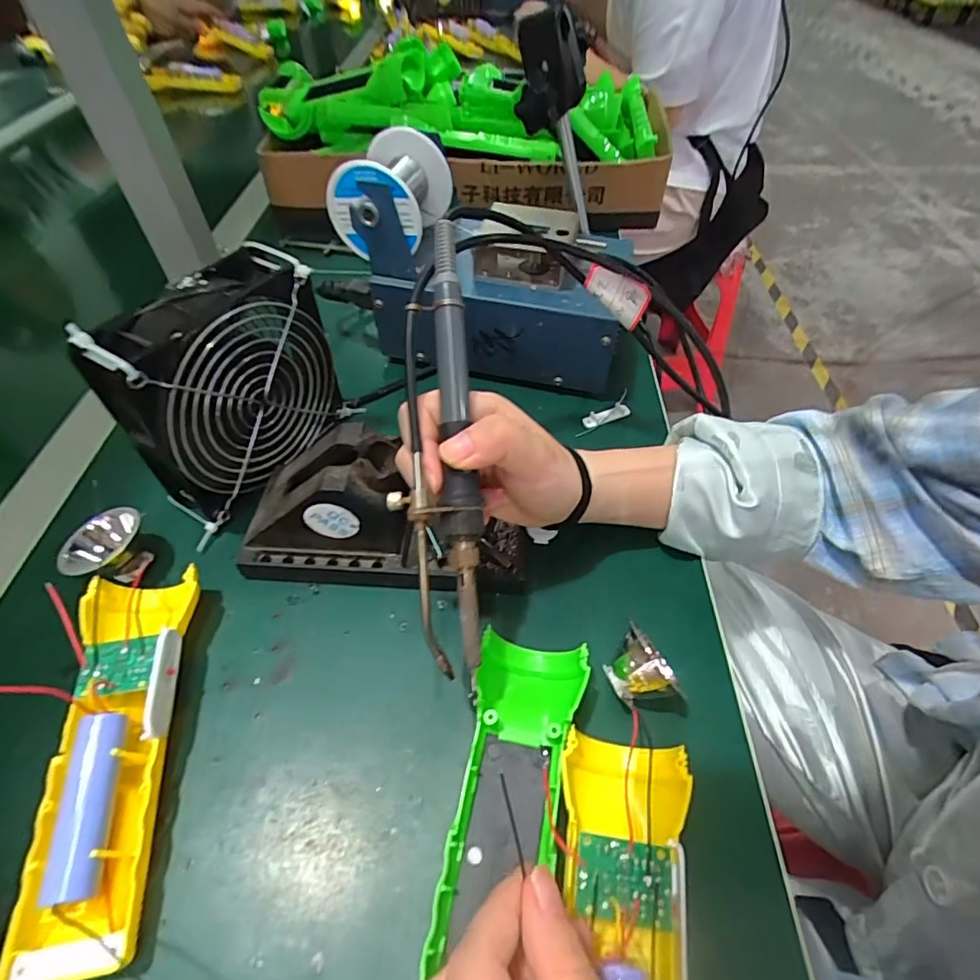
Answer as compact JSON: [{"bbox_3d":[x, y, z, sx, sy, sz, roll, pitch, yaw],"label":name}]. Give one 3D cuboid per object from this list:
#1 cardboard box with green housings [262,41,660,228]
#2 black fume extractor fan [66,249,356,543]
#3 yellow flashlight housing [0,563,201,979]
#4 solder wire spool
[{"bbox_3d":[-0.019,-0.394,0.588,0.412,0.099,0.208,3,51,1],"label":"cardboard box with green housings"},{"bbox_3d":[-0.149,-0.056,0.317,0.048,0.122,0.124,25,54,17],"label":"black fume extractor fan"},{"bbox_3d":[-0.165,0.110,0.240,0.049,0.031,0.161,-7,52,-8],"label":"yellow flashlight housing"},{"bbox_3d":[-0.066,-0.207,0.375,0.065,0.057,0.073,14,51,12],"label":"solder wire spool"}]

